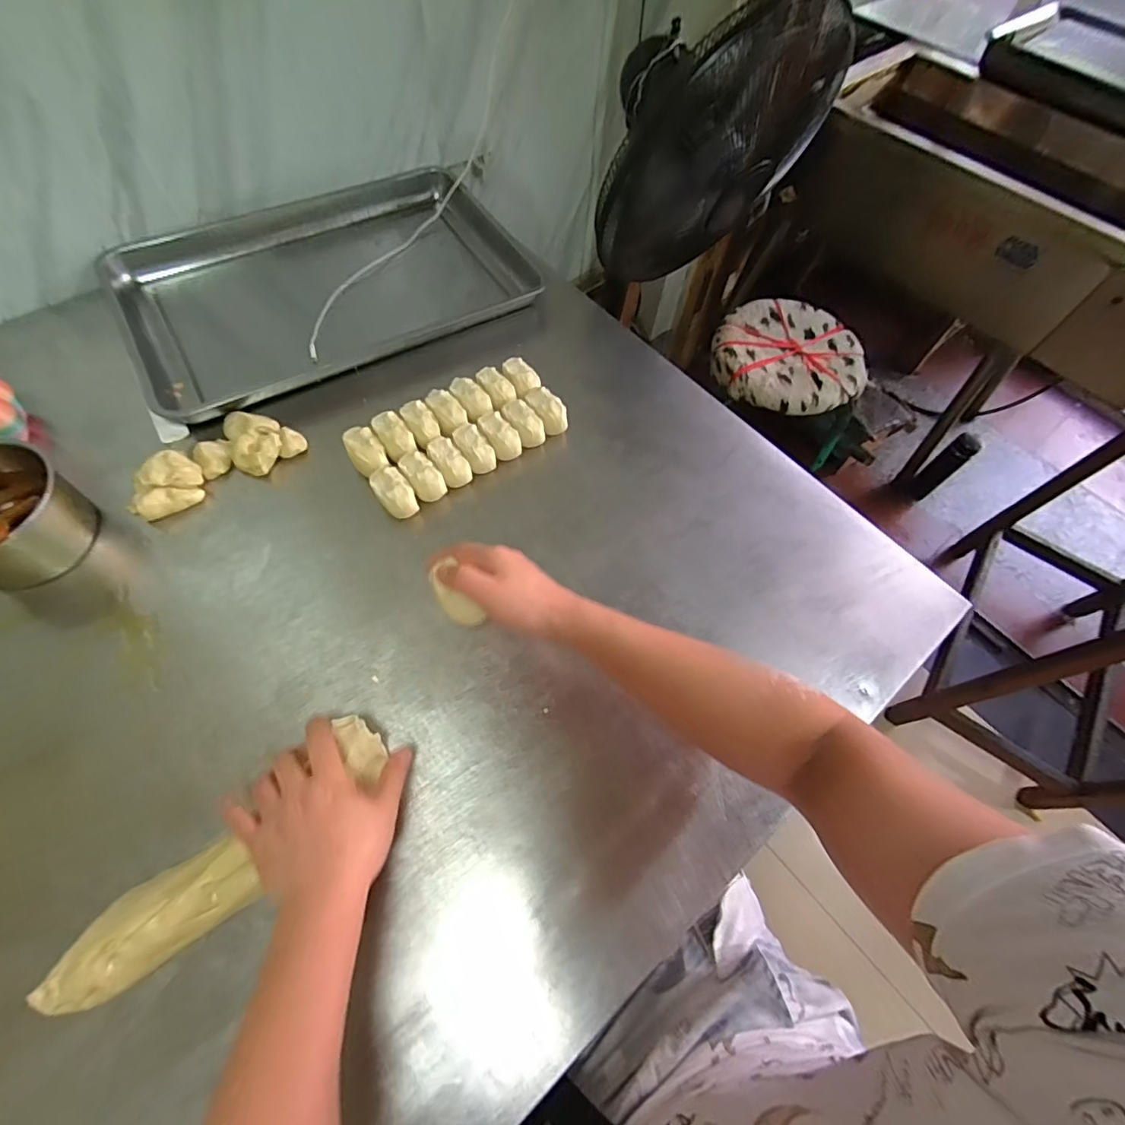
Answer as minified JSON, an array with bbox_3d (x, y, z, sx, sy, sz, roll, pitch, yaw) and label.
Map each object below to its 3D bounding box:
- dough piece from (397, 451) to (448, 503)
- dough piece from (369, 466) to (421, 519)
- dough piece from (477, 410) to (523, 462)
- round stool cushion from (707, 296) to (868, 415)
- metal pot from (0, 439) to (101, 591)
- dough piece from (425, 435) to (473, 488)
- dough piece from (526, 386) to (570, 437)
[{"bbox_3d":[-0.187,-0.111,0.707,0.041,0.048,0.075,-31,67,-16],"label":"dough piece"},{"bbox_3d":[-0.219,-0.087,0.687,0.042,0.045,0.067,-30,67,-16],"label":"dough piece"},{"bbox_3d":[-0.090,-0.174,0.751,0.043,0.057,0.072,-37,69,-18],"label":"dough piece"},{"bbox_3d":[0.488,-0.453,1.138,0.308,0.054,0.289,2,62,-3],"label":"round stool cushion"},{"bbox_3d":[-0.666,-0.046,0.621,0.153,0.127,0.140,-4,62,-3],"label":"metal pot"},{"bbox_3d":[-0.156,-0.132,0.725,0.040,0.049,0.076,-33,68,-17],"label":"dough piece"},{"bbox_3d":[-0.023,-0.224,0.798,0.049,0.061,0.081,-33,68,-17],"label":"dough piece"}]

